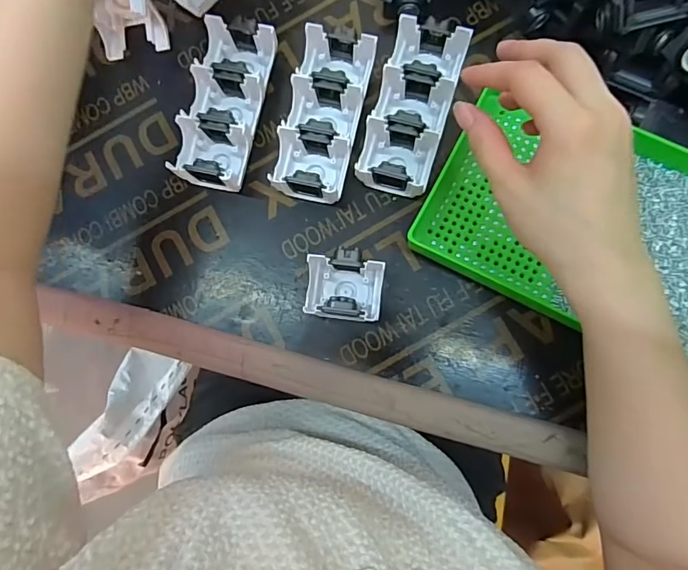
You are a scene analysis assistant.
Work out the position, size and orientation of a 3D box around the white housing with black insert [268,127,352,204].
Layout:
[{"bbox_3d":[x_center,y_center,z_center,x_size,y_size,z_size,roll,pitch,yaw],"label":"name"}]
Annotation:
[{"bbox_3d":[-0.025,-0.094,0.370,0.056,0.034,0.047,13,85,6],"label":"white housing with black insert"}]

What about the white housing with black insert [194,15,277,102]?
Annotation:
[{"bbox_3d":[-0.087,-0.192,0.385,0.055,0.031,0.053,19,85,6],"label":"white housing with black insert"}]

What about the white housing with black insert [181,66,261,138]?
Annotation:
[{"bbox_3d":[-0.097,-0.151,0.382,0.053,0.035,0.044,14,85,6],"label":"white housing with black insert"}]

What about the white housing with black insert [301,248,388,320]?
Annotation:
[{"bbox_3d":[0.001,-0.001,0.355,0.057,0.034,0.053,7,84,5],"label":"white housing with black insert"}]

